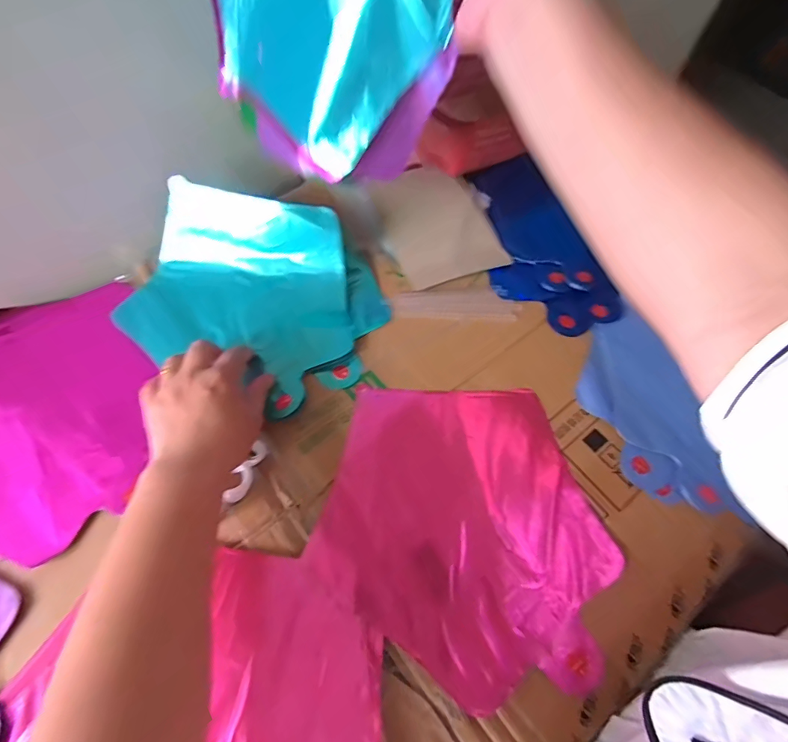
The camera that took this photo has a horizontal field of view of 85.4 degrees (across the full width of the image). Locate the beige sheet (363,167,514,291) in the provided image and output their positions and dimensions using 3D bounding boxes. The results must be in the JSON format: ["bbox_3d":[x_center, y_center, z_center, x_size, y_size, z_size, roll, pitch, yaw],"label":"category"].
[{"bbox_3d":[0.047,-0.171,0.486,0.117,0.011,0.155,-17,64,-10],"label":"beige sheet"}]

